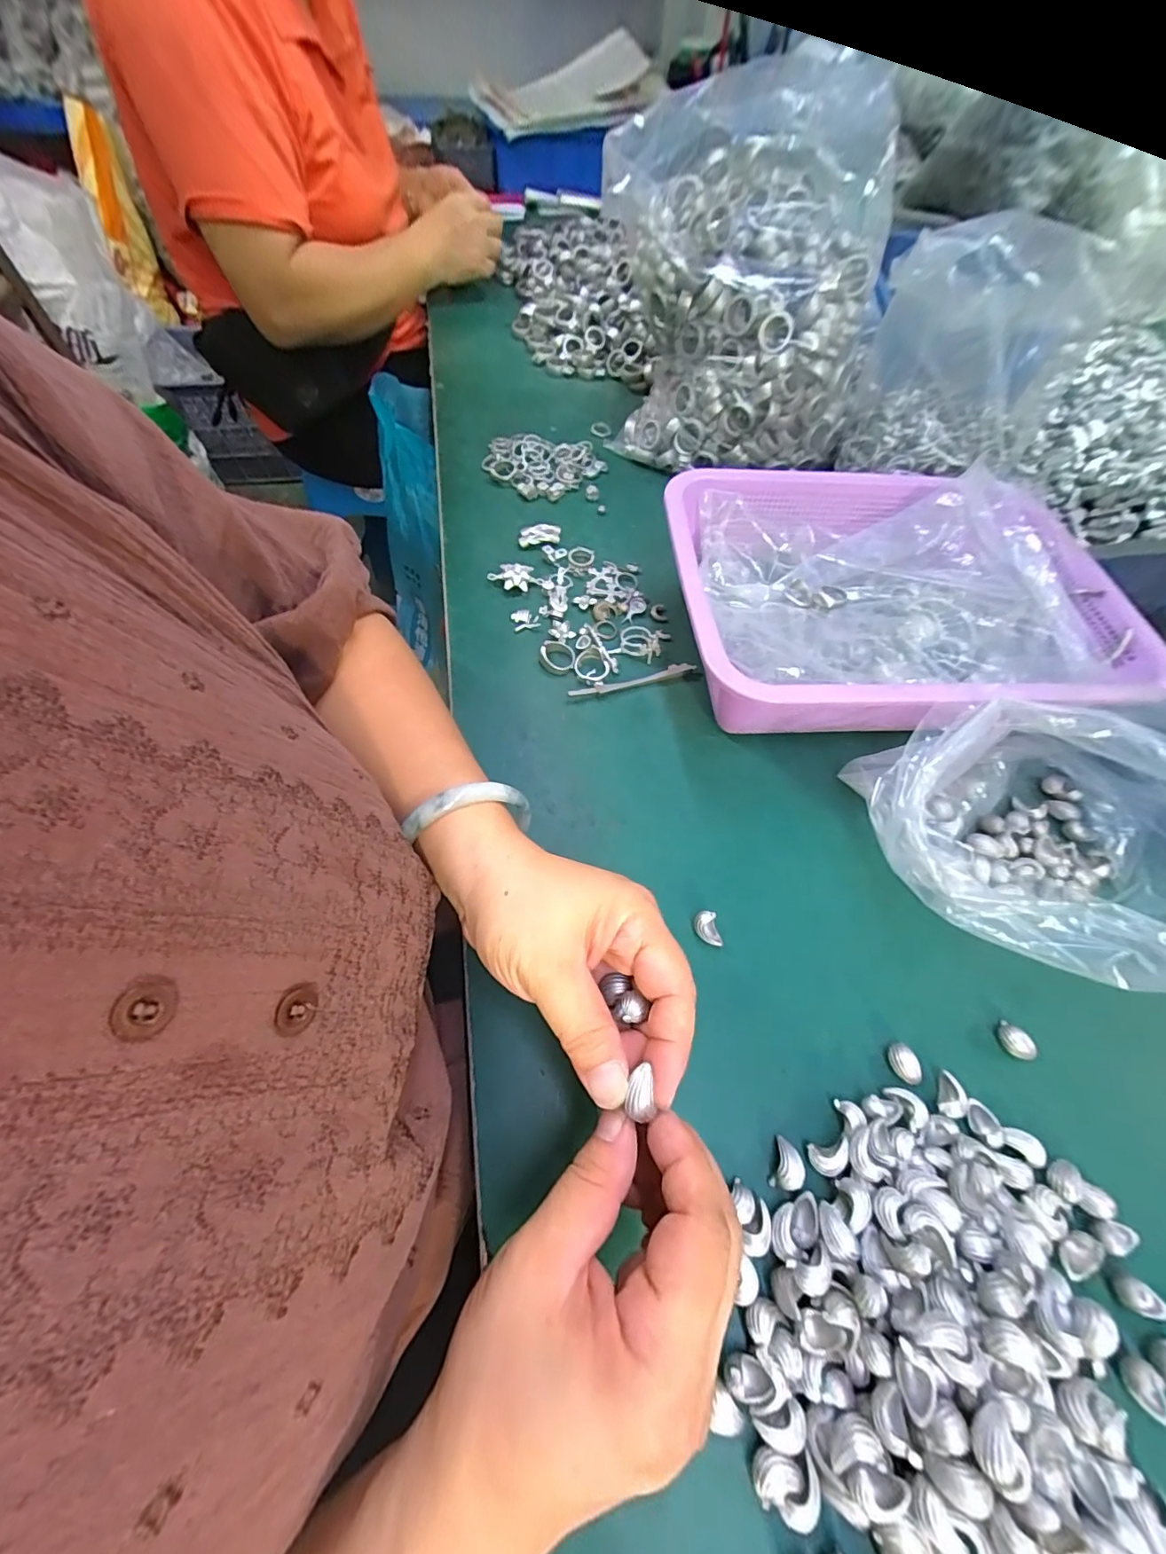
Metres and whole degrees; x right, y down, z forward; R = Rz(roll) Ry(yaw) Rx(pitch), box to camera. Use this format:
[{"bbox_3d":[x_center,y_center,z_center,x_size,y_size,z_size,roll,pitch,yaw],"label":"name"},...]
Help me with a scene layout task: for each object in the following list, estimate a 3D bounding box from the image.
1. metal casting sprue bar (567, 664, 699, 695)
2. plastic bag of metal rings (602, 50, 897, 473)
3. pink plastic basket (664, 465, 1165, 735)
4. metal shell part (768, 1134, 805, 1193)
[{"bbox_3d":[0.037,-0.072,0.377,0.099,0.007,0.008,-15,62,-12],"label":"metal casting sprue bar"},{"bbox_3d":[0.138,-0.433,0.459,0.245,0.225,0.189,13,60,4],"label":"plastic bag of metal rings"},{"bbox_3d":[0.212,-0.124,0.370,0.298,0.084,0.226,0,60,-4],"label":"pink plastic basket"},{"bbox_3d":[0.096,0.182,0.234,0.013,0.007,0.019,23,61,9],"label":"metal shell part"}]

